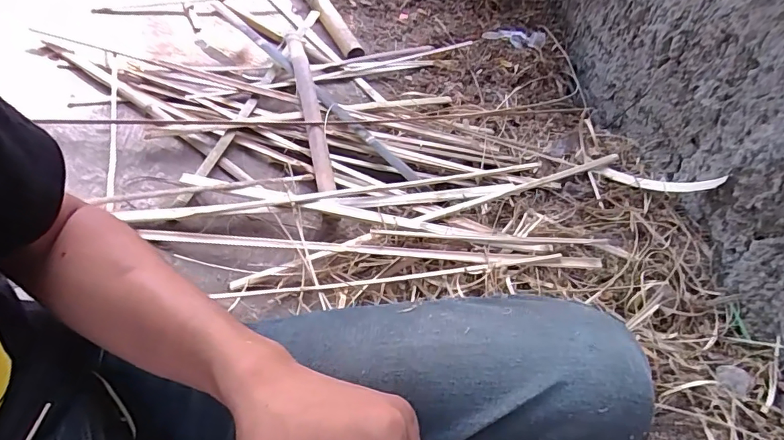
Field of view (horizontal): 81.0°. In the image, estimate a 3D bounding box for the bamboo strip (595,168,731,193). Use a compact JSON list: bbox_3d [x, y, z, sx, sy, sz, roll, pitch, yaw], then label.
[{"bbox_3d":[0.580,-0.086,1.000,0.045,0.051,0.247,-35,32,-31],"label":"bamboo strip"}]

